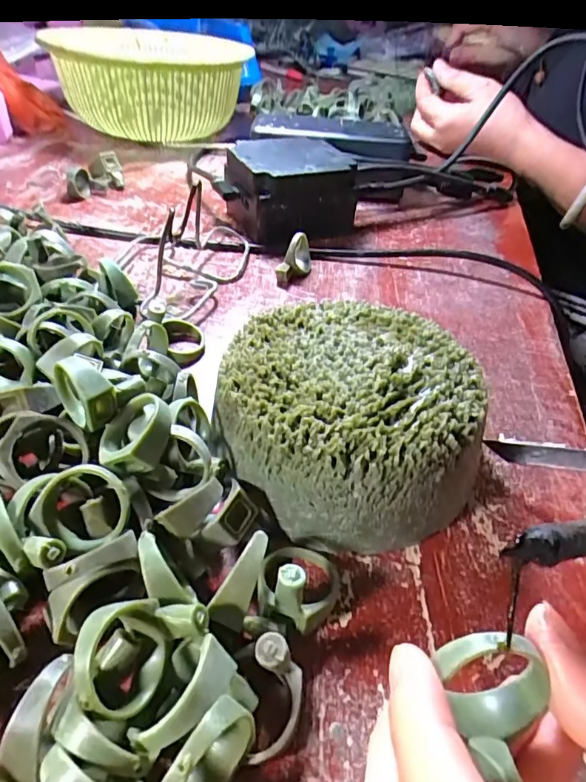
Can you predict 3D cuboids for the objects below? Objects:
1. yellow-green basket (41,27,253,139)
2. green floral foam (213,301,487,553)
[{"bbox_3d":[-0.144,-0.314,0.534,0.179,0.083,0.213,4,41,-1],"label":"yellow-green basket"},{"bbox_3d":[0.022,0.008,0.206,0.098,0.045,0.102,6,42,1],"label":"green floral foam"}]

